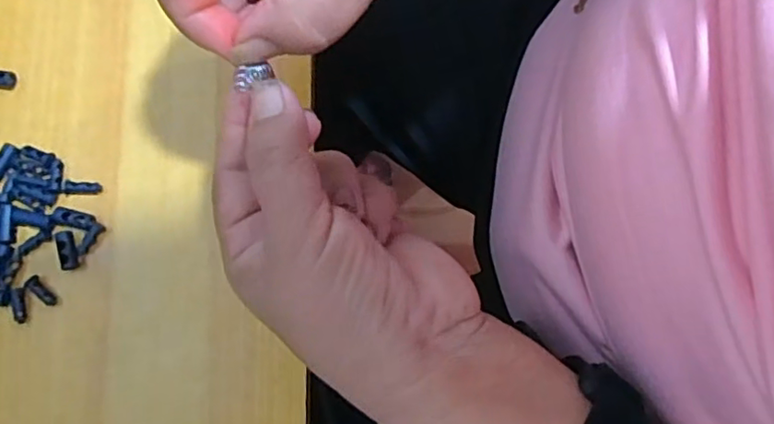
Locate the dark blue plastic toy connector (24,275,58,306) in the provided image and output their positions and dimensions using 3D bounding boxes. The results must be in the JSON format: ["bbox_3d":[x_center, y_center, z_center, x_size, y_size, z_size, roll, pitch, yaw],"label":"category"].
[{"bbox_3d":[-0.163,0.037,0.277,0.018,0.005,0.007,41,82,6],"label":"dark blue plastic toy connector"}]

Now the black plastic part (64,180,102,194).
[{"bbox_3d":[-0.148,-0.012,0.286,0.018,0.004,0.006,1,79,-1],"label":"black plastic part"}]

